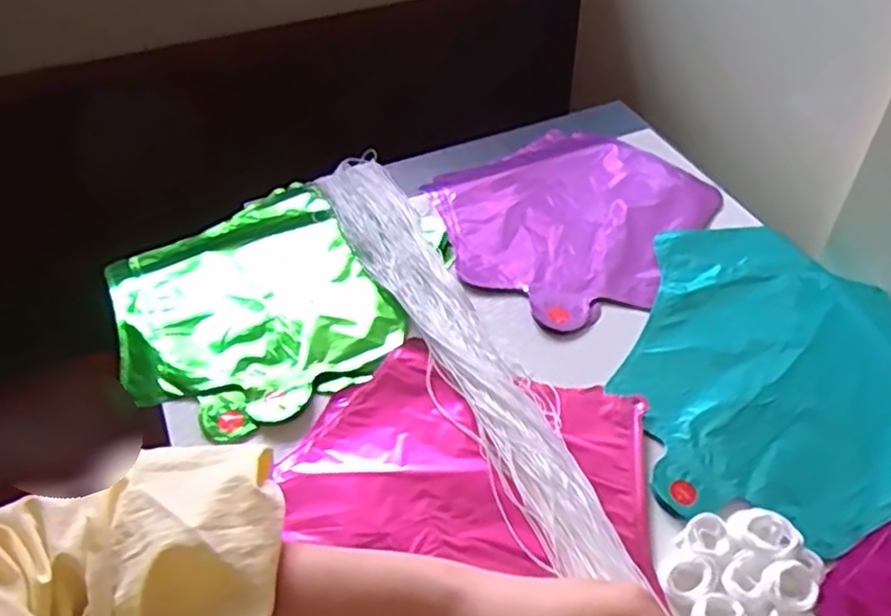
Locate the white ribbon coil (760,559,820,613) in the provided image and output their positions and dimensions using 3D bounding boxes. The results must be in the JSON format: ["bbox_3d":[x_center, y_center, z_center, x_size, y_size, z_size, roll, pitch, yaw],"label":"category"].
[{"bbox_3d":[0.175,0.143,0.374,0.027,0.016,0.025,-22,50,-19],"label":"white ribbon coil"}]

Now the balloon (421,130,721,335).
[{"bbox_3d":[0.098,-0.080,0.612,0.208,0.018,0.229,32,54,27],"label":"balloon"}]

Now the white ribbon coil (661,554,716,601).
[{"bbox_3d":[0.129,0.142,0.388,0.029,0.007,0.023,-29,53,-25],"label":"white ribbon coil"}]

